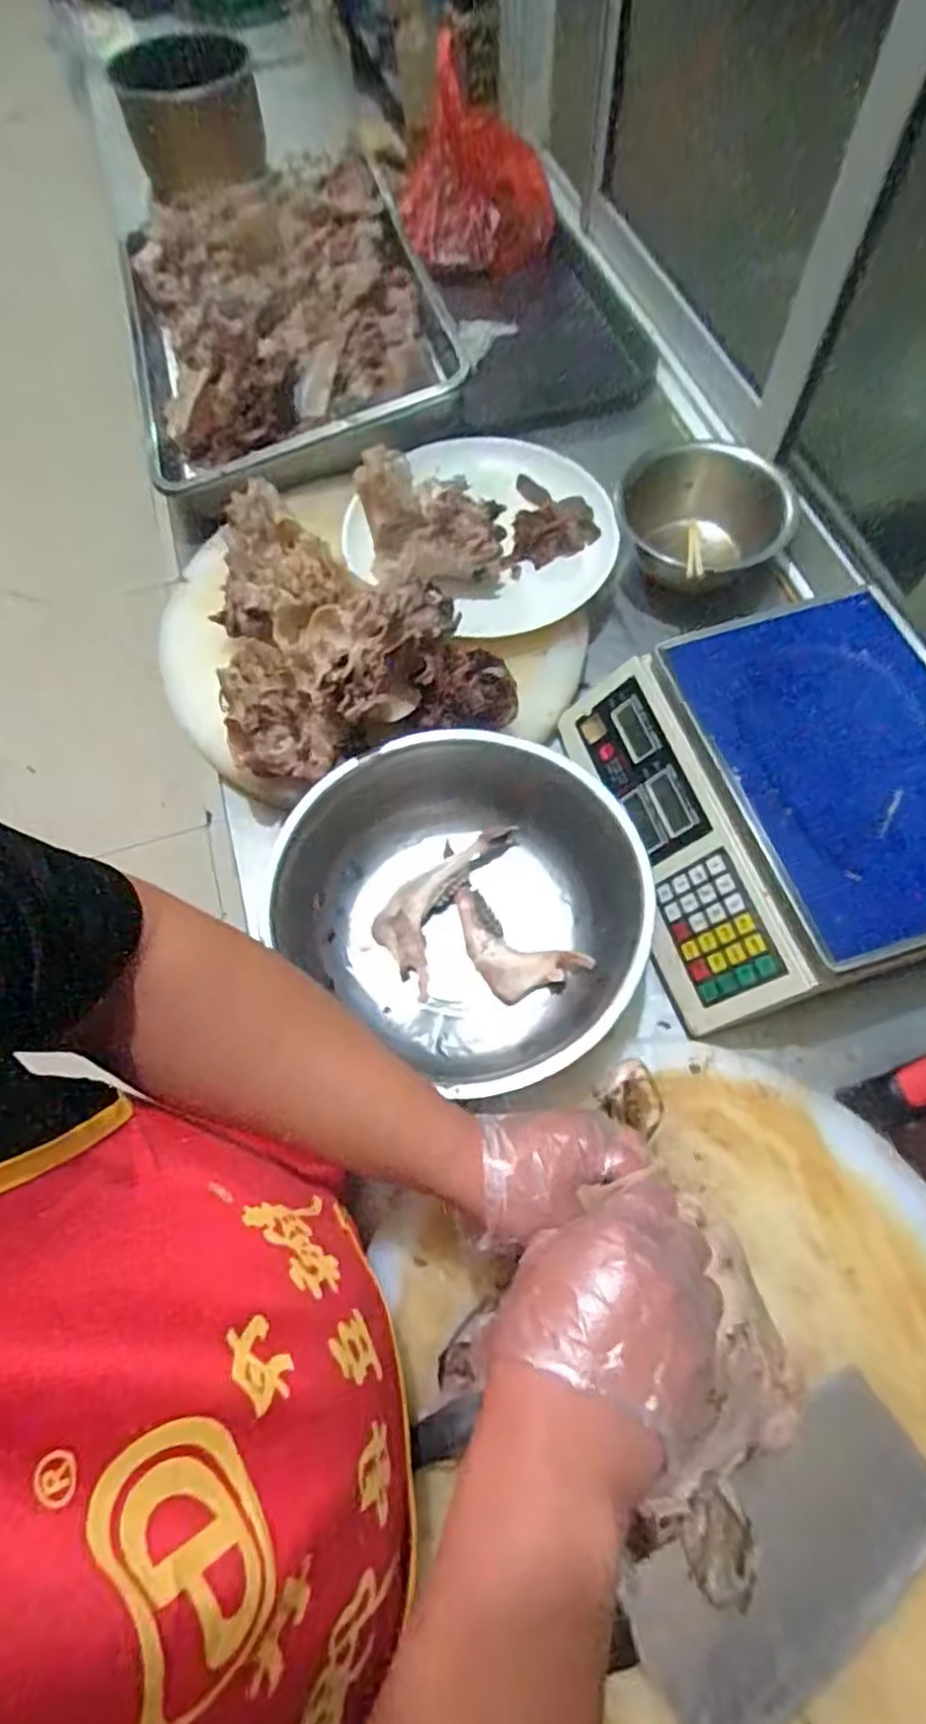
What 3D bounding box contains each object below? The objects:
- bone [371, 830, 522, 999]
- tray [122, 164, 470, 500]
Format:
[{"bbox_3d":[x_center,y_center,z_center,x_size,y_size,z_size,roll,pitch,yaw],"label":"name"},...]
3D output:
[{"bbox_3d":[-0.021,0.030,0.632,0.072,0.028,0.165,29,71,15],"label":"bone"},{"bbox_3d":[-0.237,-0.662,0.858,0.384,0.087,0.471,-19,71,7],"label":"tray"}]

